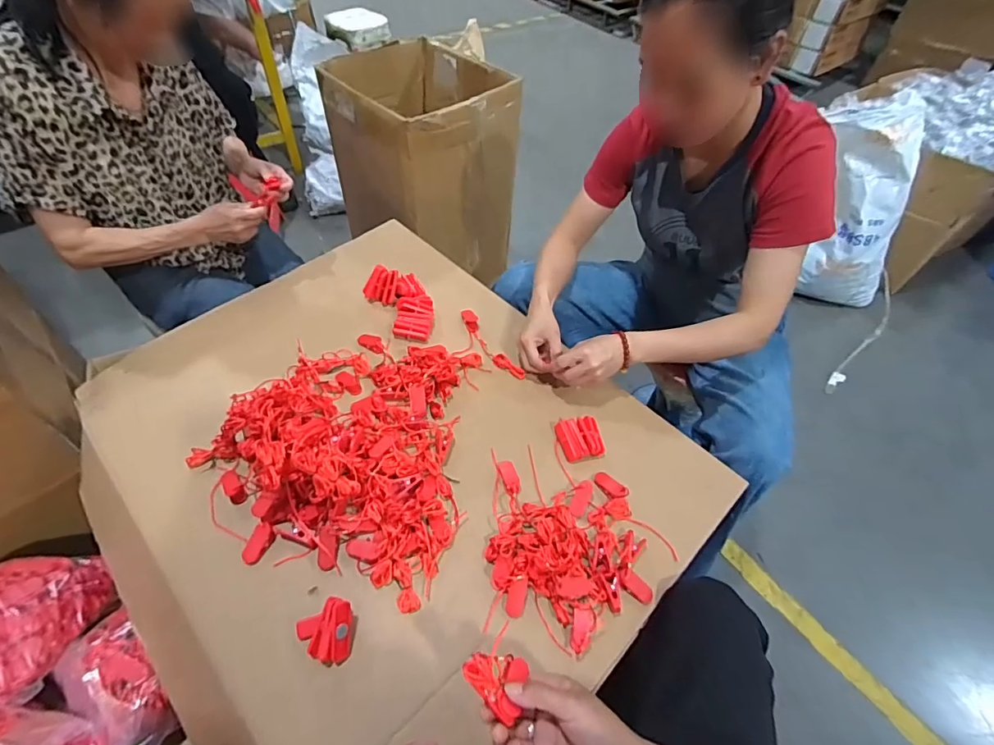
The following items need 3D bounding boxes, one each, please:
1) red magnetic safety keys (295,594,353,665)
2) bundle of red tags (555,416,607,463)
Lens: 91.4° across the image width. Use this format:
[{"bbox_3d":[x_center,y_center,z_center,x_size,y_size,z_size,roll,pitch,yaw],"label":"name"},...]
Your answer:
[{"bbox_3d":[-0.194,0.283,0.537,0.064,0.041,0.060,6,51,1],"label":"red magnetic safety keys"},{"bbox_3d":[0.122,0.098,0.714,0.060,0.027,0.063,-5,51,-8],"label":"bundle of red tags"}]

